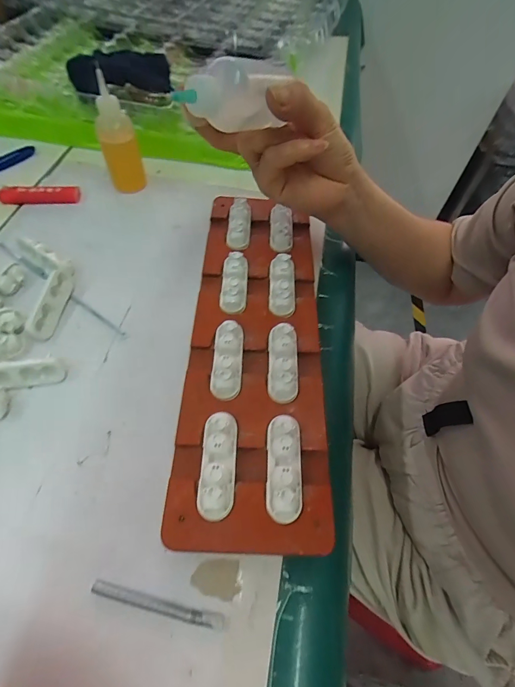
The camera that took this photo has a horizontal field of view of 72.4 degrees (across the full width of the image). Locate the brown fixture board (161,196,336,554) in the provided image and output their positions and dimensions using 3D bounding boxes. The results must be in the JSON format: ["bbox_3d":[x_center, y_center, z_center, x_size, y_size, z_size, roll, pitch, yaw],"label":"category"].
[{"bbox_3d":[-0.001,-0.009,0.278,0.096,0.033,0.298,3,57,-1],"label":"brown fixture board"}]

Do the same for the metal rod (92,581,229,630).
[{"bbox_3d":[-0.054,0.143,0.193,0.074,0.004,0.008,13,57,5],"label":"metal rod"}]

